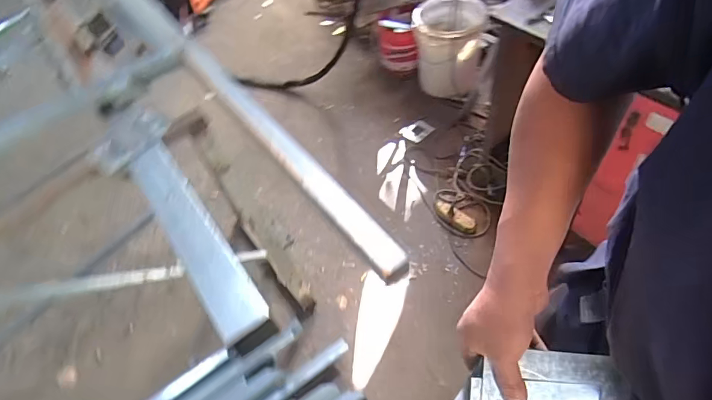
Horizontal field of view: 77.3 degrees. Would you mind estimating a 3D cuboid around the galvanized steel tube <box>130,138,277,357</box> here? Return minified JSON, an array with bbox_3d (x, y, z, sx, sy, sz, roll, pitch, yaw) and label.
[{"bbox_3d":[-0.292,0.063,0.800,0.080,0.045,0.494,-33,54,-16],"label":"galvanized steel tube"}]

